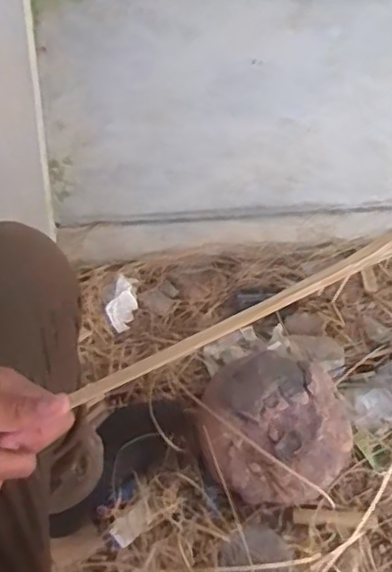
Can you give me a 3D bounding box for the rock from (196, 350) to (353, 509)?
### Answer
[{"bbox_3d":[0.110,0.214,0.919,0.205,0.127,0.190,3,52,-4],"label":"rock"}]

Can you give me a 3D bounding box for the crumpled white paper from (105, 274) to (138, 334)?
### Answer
[{"bbox_3d":[-0.130,0.034,1.129,0.051,0.016,0.093,23,81,-6],"label":"crumpled white paper"}]

